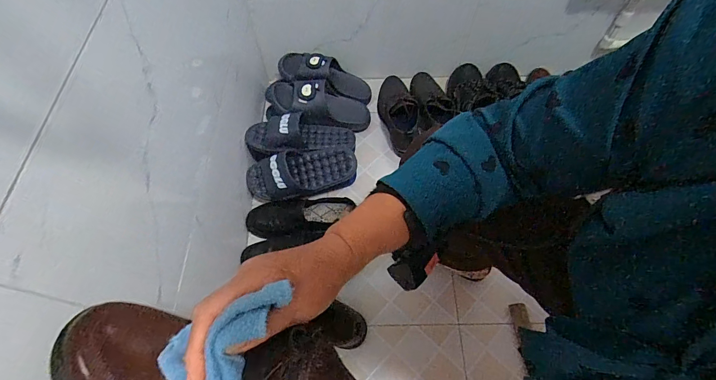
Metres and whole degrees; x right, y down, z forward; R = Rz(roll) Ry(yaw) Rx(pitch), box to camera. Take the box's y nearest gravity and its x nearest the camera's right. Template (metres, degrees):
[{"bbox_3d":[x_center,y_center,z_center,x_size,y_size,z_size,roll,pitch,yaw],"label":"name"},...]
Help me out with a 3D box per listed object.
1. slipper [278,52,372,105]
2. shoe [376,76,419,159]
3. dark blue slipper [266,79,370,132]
[{"bbox_3d":[-0.080,-0.331,0.998,0.275,0.076,0.093,17,64,-13],"label":"slipper"},{"bbox_3d":[0.107,-0.232,1.000,0.096,0.096,0.259,-4,60,-1],"label":"shoe"},{"bbox_3d":[-0.097,-0.235,0.949,0.283,0.090,0.113,16,64,-10],"label":"dark blue slipper"}]

